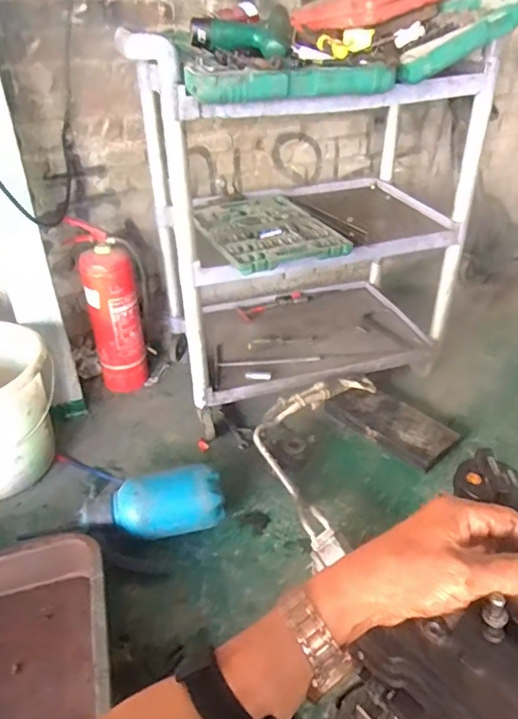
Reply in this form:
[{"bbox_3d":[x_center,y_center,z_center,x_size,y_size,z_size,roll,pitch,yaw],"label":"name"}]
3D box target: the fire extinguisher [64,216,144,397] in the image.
[{"bbox_3d":[-0.400,-0.125,1.477,0.143,0.462,0.148,-10,34,-12],"label":"fire extinguisher"}]

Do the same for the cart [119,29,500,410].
[{"bbox_3d":[0.094,-0.364,1.406,0.747,0.715,0.574,-12,35,-16],"label":"cart"}]

